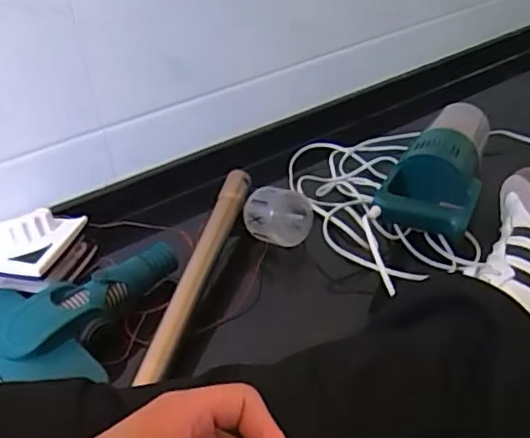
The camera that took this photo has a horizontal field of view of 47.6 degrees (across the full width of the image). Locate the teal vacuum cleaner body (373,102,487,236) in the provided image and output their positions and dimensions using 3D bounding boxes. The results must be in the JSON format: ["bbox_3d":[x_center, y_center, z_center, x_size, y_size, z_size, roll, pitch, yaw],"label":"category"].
[{"bbox_3d":[0.213,-0.059,0.731,0.098,0.077,0.207,12,36,26],"label":"teal vacuum cleaner body"}]

